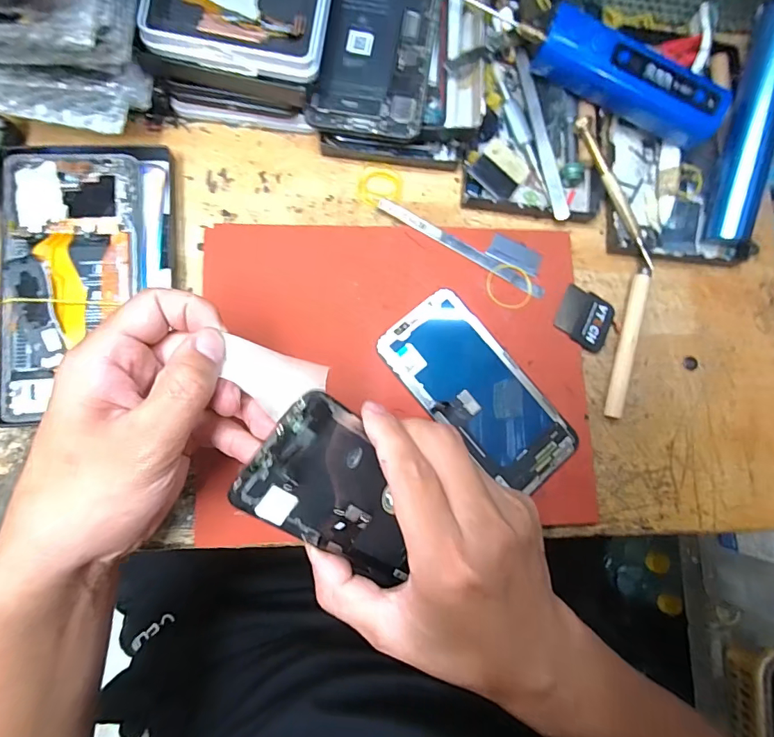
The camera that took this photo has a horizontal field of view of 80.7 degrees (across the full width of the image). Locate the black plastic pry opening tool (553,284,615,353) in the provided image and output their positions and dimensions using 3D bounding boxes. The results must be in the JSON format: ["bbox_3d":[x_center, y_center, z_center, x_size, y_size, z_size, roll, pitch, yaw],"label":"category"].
[{"bbox_3d":[0.140,-0.036,0.320,0.040,0.004,0.040,26,81,-4],"label":"black plastic pry opening tool"}]

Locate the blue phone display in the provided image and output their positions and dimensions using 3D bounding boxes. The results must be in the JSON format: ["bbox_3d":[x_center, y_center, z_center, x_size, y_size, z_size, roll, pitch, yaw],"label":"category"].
[{"bbox_3d":[0.061,0.016,0.302,0.066,0.007,0.139,-41,90,-9],"label":"blue phone display"}]

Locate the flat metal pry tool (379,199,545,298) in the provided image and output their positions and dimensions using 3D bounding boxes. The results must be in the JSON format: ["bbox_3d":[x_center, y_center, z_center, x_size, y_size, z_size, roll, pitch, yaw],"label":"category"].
[{"bbox_3d":[0.053,-0.084,0.314,0.127,0.004,0.009,30,81,-3],"label":"flat metal pry tool"}]

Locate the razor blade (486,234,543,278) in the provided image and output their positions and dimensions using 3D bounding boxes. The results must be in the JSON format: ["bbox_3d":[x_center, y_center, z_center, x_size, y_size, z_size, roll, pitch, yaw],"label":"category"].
[{"bbox_3d":[0.091,-0.081,0.322,0.038,0.004,0.019,26,81,-4],"label":"razor blade"}]

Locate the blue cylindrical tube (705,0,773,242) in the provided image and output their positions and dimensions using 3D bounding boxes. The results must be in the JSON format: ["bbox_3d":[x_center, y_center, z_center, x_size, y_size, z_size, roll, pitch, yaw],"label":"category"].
[{"bbox_3d":[0.254,-0.167,0.316,0.023,0.026,0.149,4,102,-7],"label":"blue cylindrical tube"}]

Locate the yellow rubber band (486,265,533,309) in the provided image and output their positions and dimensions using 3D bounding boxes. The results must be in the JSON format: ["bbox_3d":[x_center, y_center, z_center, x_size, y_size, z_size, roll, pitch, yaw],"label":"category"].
[{"bbox_3d":[0.085,-0.057,0.315,0.032,0.004,0.031,1,84,-7],"label":"yellow rubber band"}]

